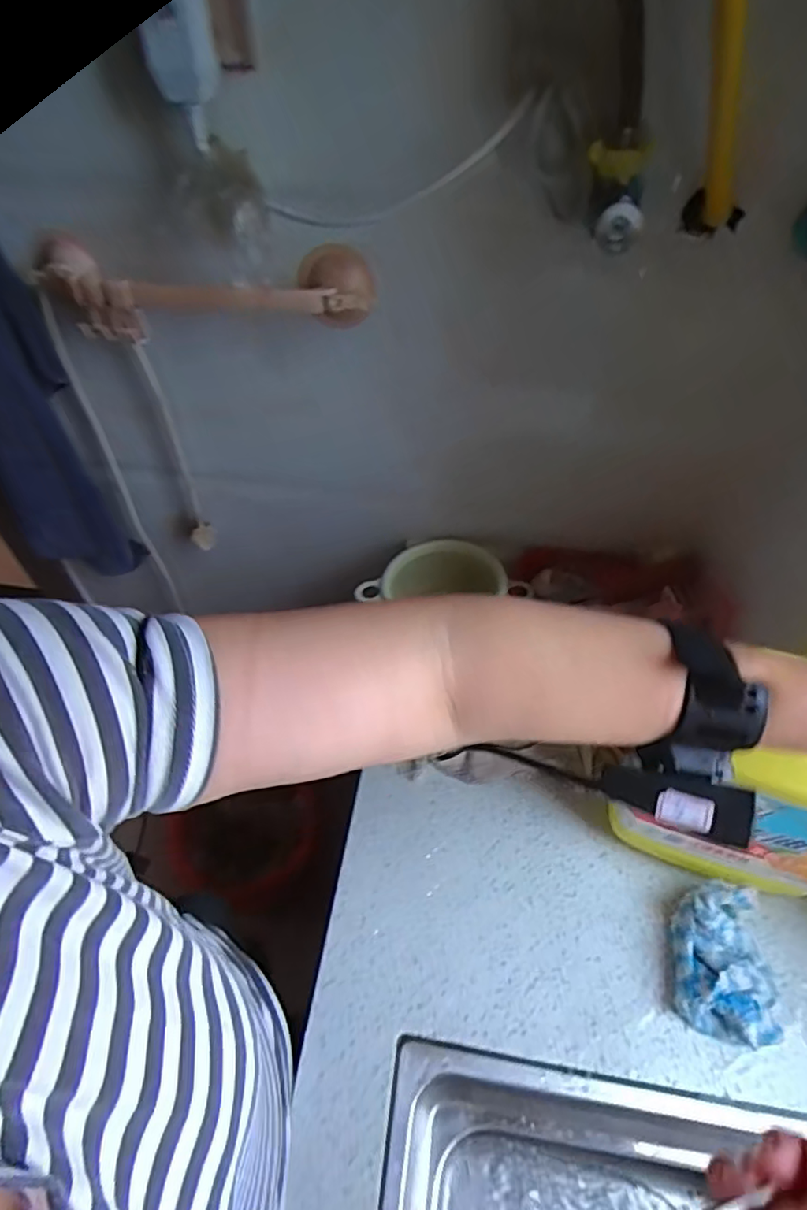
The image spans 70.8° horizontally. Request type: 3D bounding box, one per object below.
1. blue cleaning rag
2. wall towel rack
[{"bbox_3d":[0.267,0.292,0.467,0.076,0.042,0.105,14,52,10],"label":"blue cleaning rag"},{"bbox_3d":[-0.181,-0.189,0.604,0.299,0.346,0.053,6,51,4],"label":"wall towel rack"}]

